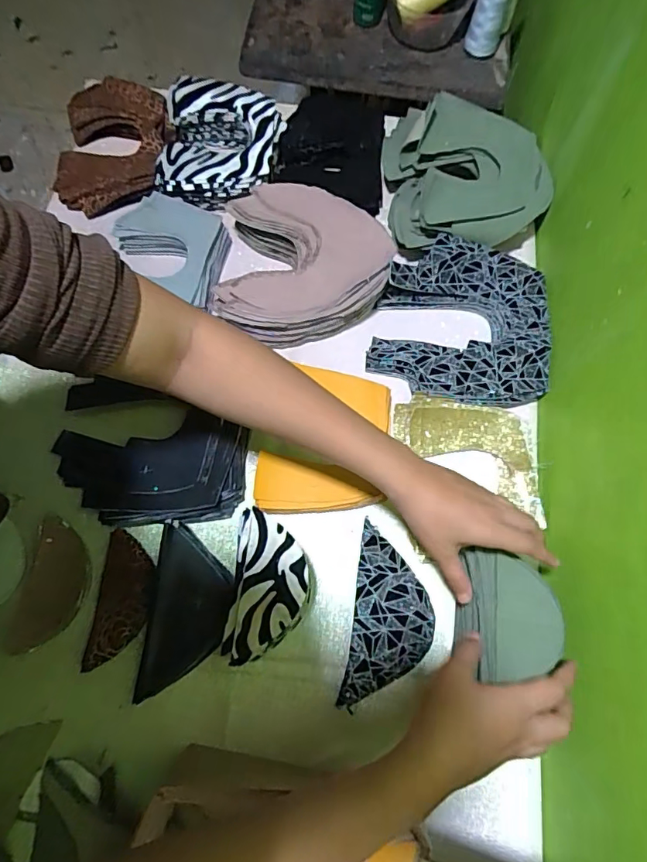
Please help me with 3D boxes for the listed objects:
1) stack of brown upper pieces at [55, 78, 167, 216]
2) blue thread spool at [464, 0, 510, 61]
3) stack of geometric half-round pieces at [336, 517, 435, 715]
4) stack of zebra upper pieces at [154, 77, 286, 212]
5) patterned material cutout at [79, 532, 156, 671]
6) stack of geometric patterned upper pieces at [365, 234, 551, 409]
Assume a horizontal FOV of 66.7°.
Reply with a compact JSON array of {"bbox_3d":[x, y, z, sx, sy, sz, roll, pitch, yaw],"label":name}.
[{"bbox_3d":[-0.267,-0.358,0.618,0.130,0.031,0.189,1,71,-1],"label":"stack of brown upper pieces"},{"bbox_3d":[0.233,-0.590,0.686,0.048,0.123,0.044,17,72,4],"label":"blue thread spool"},{"bbox_3d":[0.063,0.173,0.453,0.074,0.020,0.151,10,71,2],"label":"stack of geometric half-round pieces"},{"bbox_3d":[-0.132,-0.349,0.603,0.143,0.044,0.158,9,71,1],"label":"stack of zebra upper pieces"},{"bbox_3d":[-0.182,0.154,0.456,0.049,0.023,0.116,3,71,0],"label":"patterned material cutout"},{"bbox_3d":[0.151,-0.118,0.549,0.186,0.043,0.183,9,71,1],"label":"stack of geometric patterned upper pieces"}]

